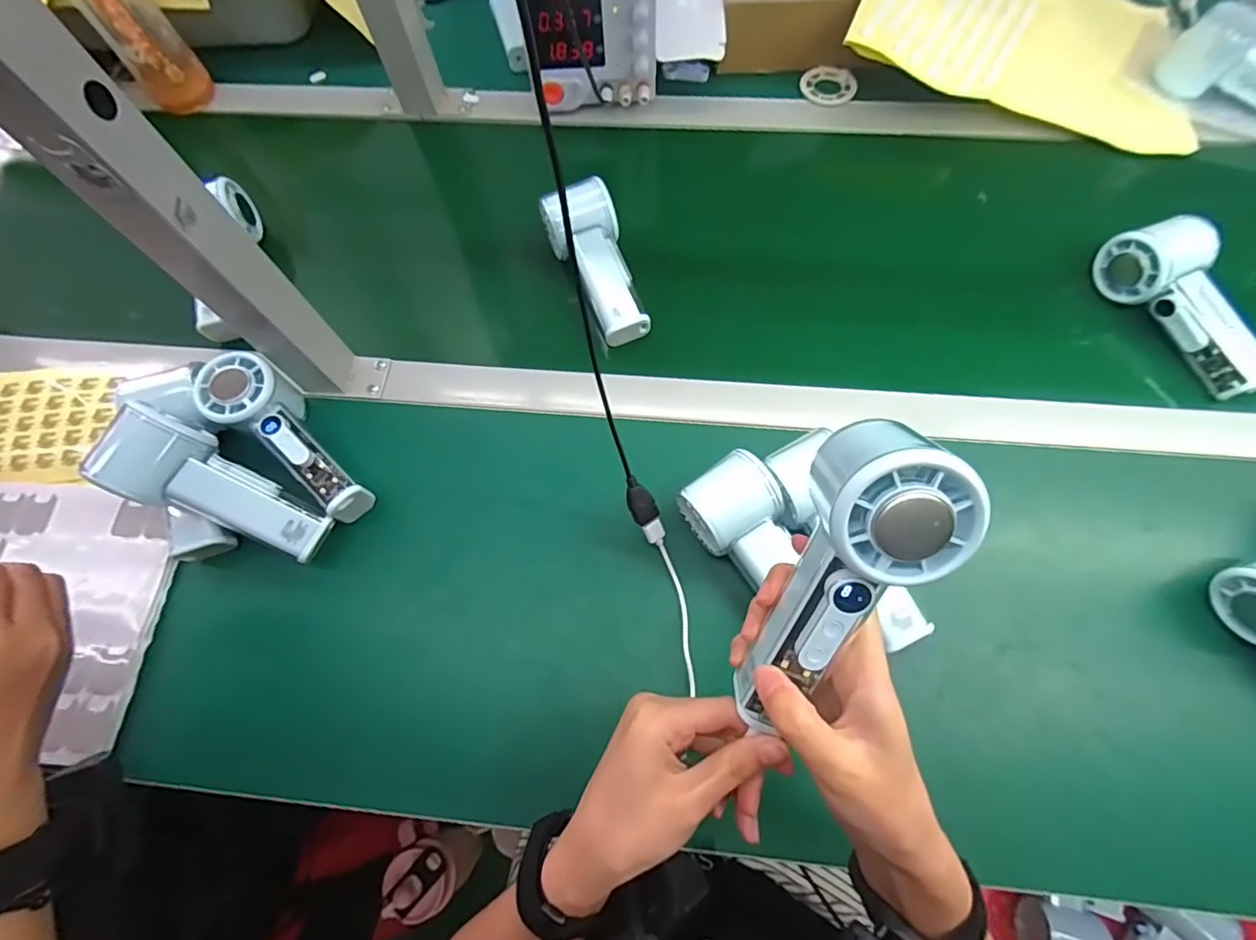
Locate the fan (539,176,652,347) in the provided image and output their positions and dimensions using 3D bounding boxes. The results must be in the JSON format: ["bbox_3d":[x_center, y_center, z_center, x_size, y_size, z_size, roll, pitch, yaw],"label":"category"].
[{"bbox_3d":[-0.025,-0.180,0.482,0.060,0.043,0.137,-22,69,-6],"label":"fan"}]

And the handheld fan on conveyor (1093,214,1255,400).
[{"bbox_3d":[0.460,-0.136,0.451,0.055,0.048,0.153,-25,69,-7],"label":"handheld fan on conveyor"}]

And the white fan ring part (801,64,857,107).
[{"bbox_3d":[0.211,-0.405,0.589,0.056,0.008,0.048,18,76,10],"label":"white fan ring part"}]

